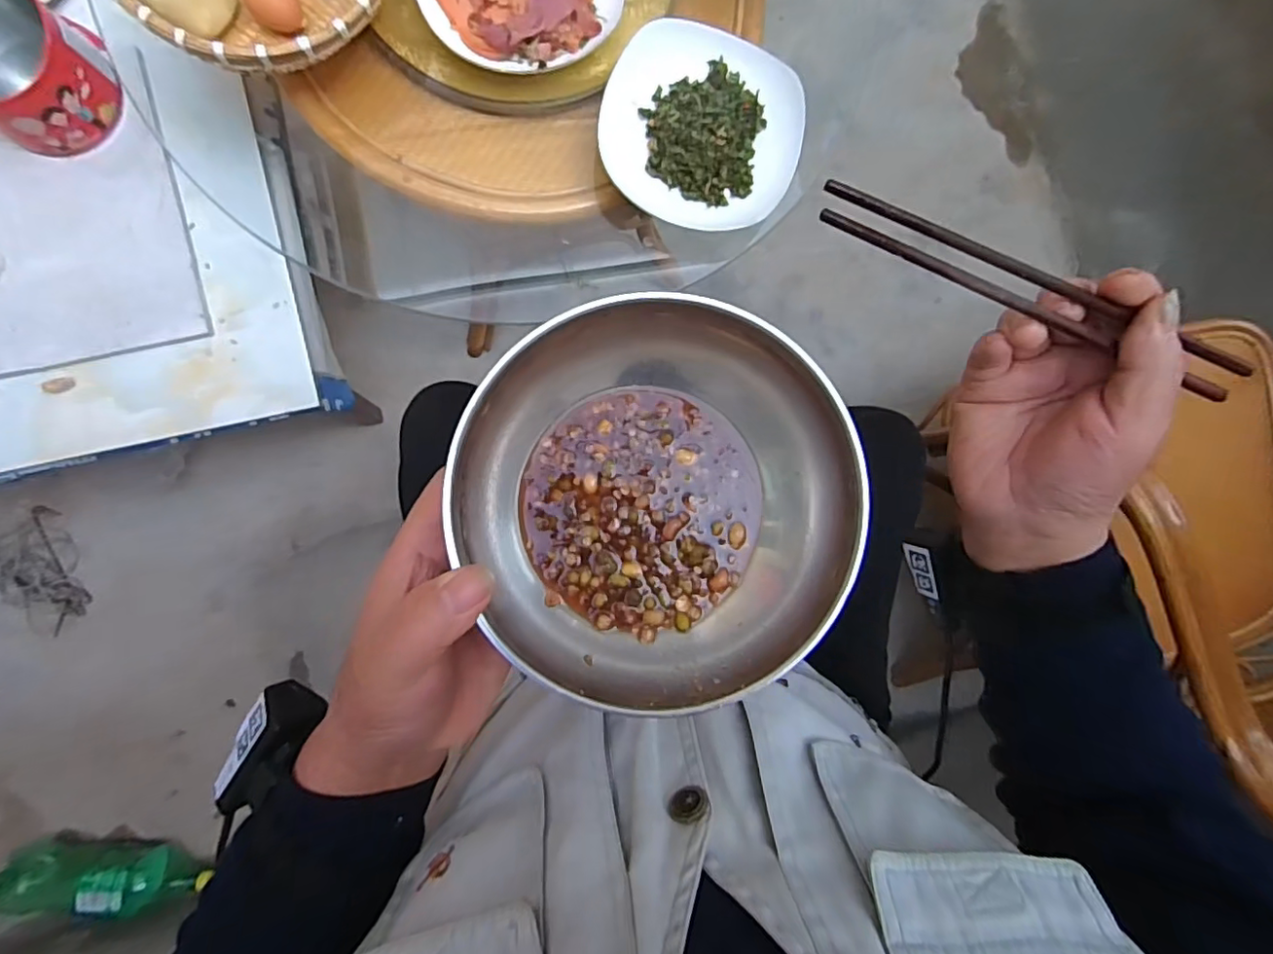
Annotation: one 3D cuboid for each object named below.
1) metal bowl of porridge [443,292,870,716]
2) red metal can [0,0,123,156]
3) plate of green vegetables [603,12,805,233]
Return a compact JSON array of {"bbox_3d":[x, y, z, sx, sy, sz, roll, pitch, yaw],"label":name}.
[{"bbox_3d":[0.005,0.010,0.266,0.173,0.058,0.177,0,88,-5],"label":"metal bowl of porridge"},{"bbox_3d":[-0.627,-0.415,0.603,0.132,0.087,0.124,0,88,-5],"label":"red metal can"},{"bbox_3d":[0.063,-0.332,0.561,0.186,0.038,0.174,20,87,-5],"label":"plate of green vegetables"}]

